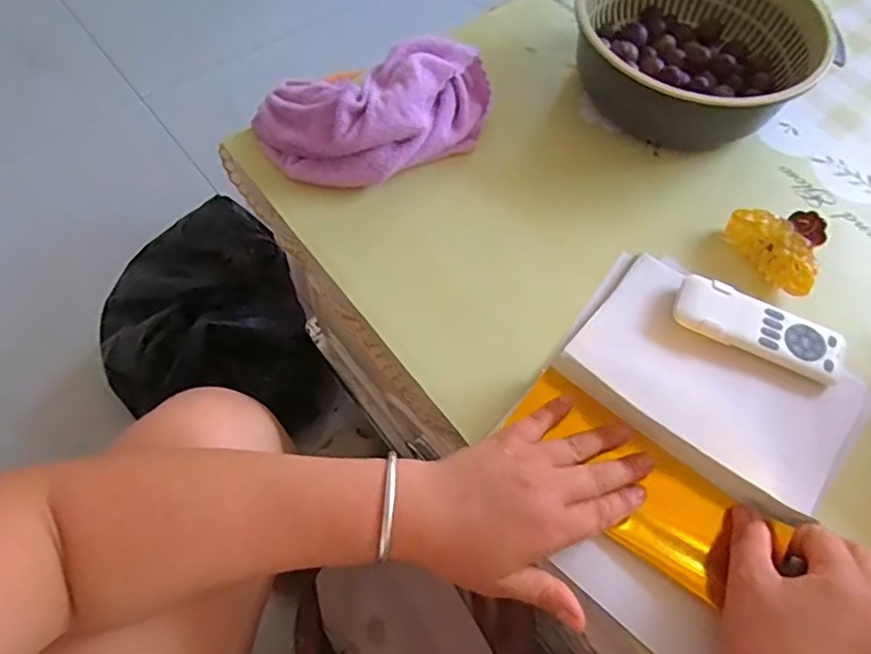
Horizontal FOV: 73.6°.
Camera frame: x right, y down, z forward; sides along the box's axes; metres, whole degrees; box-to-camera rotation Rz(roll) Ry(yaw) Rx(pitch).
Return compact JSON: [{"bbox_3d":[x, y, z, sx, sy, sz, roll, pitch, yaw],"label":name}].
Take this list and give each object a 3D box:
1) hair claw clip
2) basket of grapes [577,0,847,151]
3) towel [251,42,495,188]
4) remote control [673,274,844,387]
[{"bbox_3d":[0.283,-0.066,0.477,0.053,0.039,0.087,-20,65,-12],"label":"hair claw clip"},{"bbox_3d":[0.245,-0.269,0.559,0.217,0.082,0.180,27,65,11],"label":"basket of grapes"},{"bbox_3d":[-0.050,-0.191,0.509,0.210,0.053,0.126,-9,63,-7],"label":"towel"},{"bbox_3d":[0.244,0.002,0.442,0.123,0.014,0.048,24,64,10],"label":"remote control"}]

